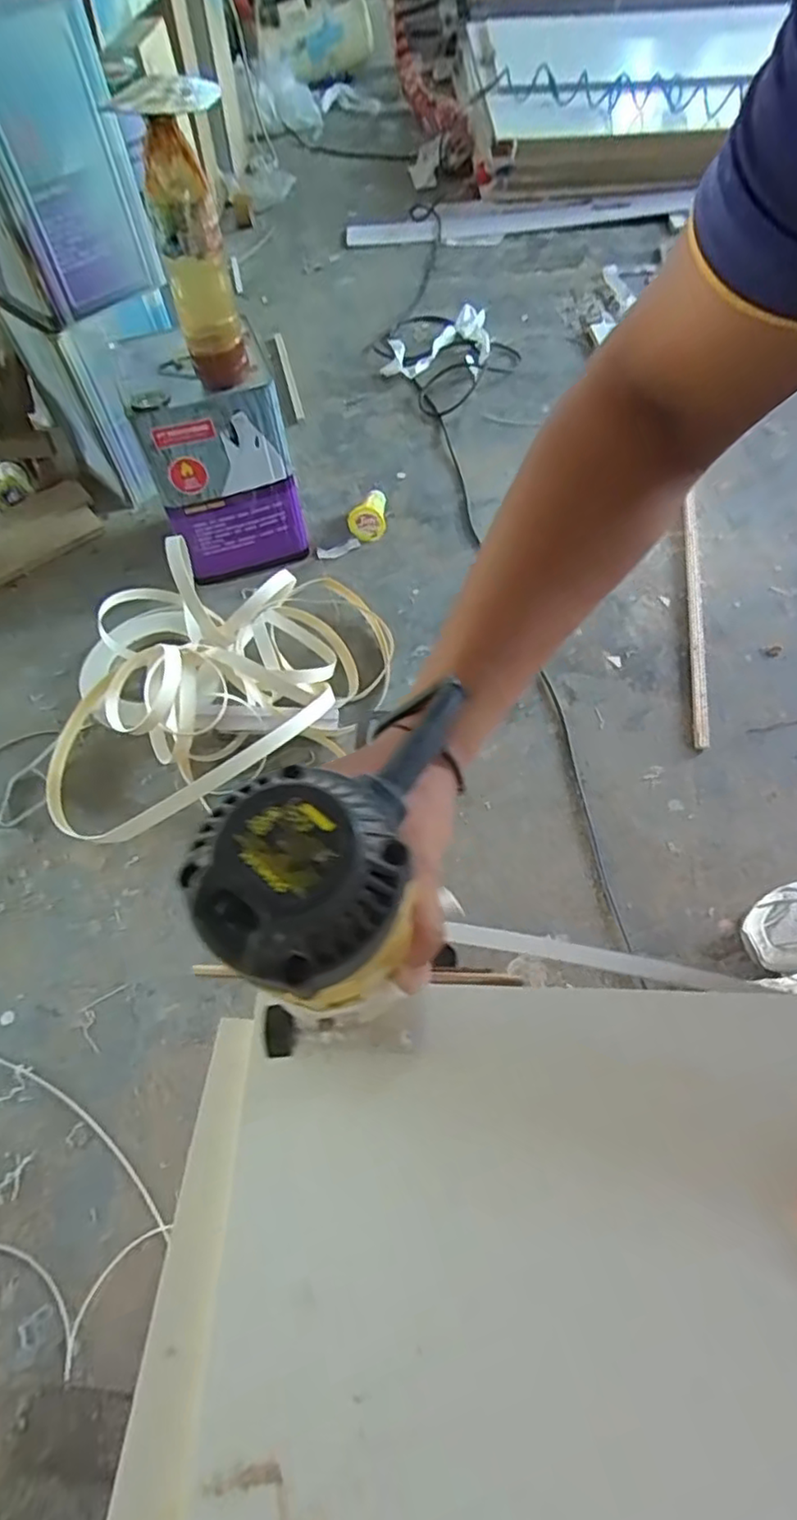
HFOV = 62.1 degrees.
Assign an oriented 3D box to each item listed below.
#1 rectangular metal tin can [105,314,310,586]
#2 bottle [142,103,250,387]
[{"bbox_3d":[-0.322,-0.542,1.205,0.239,0.347,0.226,-19,61,-9],"label":"rectangular metal tin can"},{"bbox_3d":[-0.276,-0.677,0.906,0.082,0.301,0.085,-14,60,-6],"label":"bottle"}]

